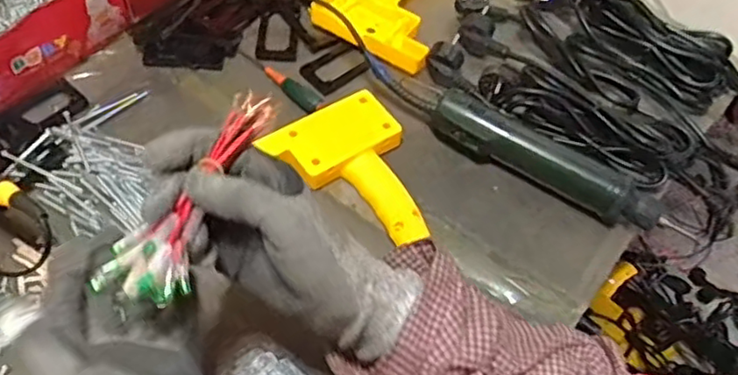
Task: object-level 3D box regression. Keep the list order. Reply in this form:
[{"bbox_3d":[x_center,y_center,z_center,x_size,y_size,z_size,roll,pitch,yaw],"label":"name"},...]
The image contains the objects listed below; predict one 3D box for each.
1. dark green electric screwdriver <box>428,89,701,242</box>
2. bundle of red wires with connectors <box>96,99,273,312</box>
[{"bbox_3d":[0.164,-0.020,0.561,0.235,0.041,0.045,25,58,11],"label":"dark green electric screwdriver"},{"bbox_3d":[-0.090,0.002,0.334,0.042,0.020,0.124,26,68,12],"label":"bundle of red wires with connectors"}]

